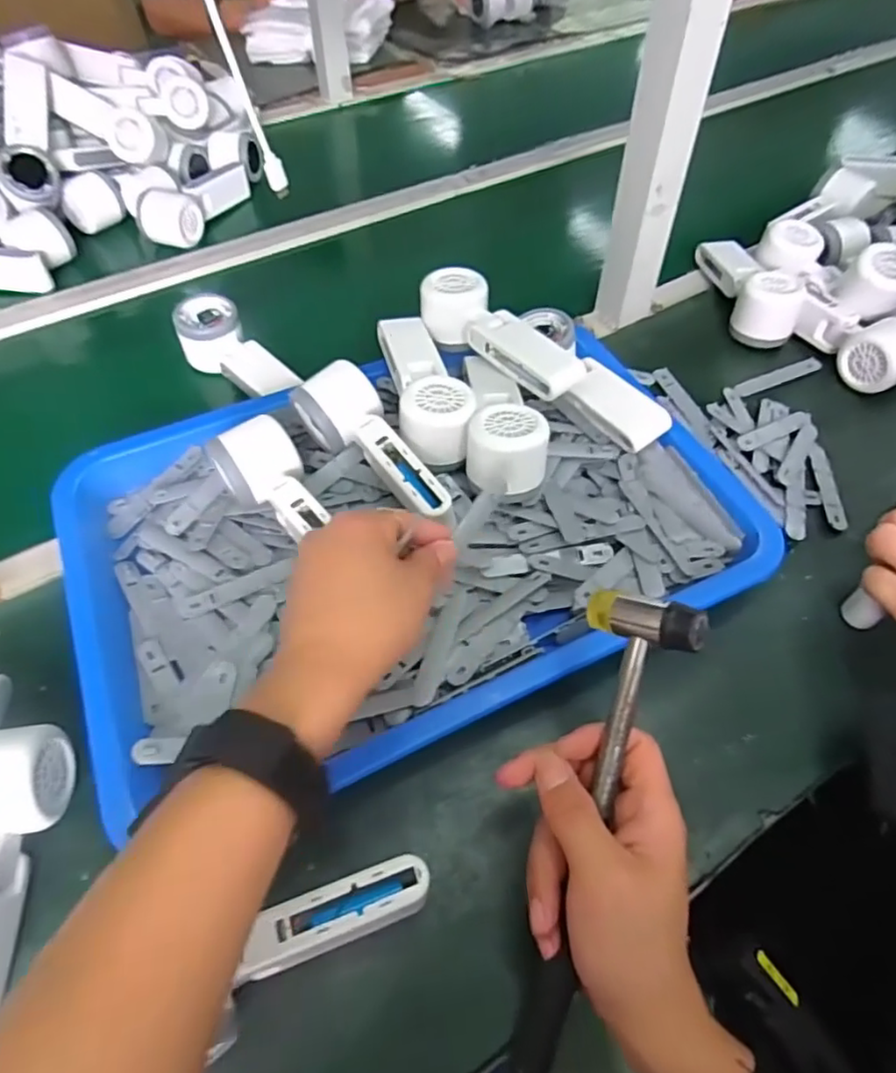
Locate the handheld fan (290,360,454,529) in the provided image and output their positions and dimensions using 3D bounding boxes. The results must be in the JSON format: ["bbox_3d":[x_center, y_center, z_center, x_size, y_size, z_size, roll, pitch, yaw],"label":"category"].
[{"bbox_3d":[-0.055,-0.058,0.461,0.060,0.065,0.159,-26,57,-17],"label":"handheld fan"}]

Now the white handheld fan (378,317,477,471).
[{"bbox_3d":[-0.020,-0.130,0.506,0.057,0.042,0.172,-10,54,-6],"label":"white handheld fan"}]

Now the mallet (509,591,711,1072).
[{"bbox_3d":[0.073,0.147,0.307,0.054,0.031,0.239,14,81,11],"label":"mallet"}]

